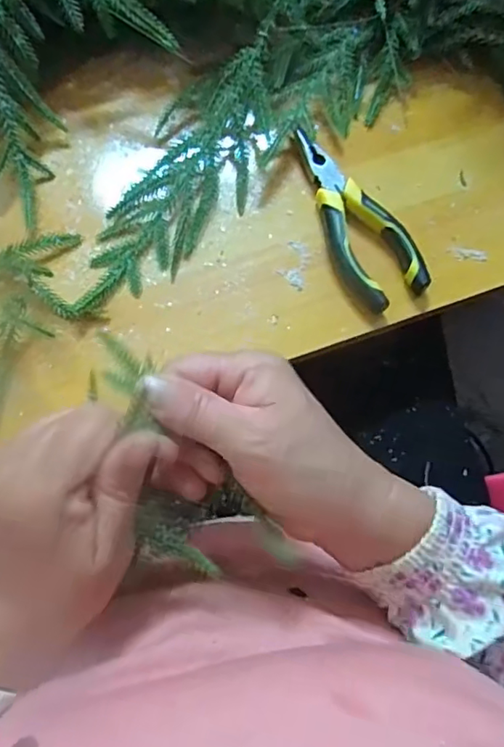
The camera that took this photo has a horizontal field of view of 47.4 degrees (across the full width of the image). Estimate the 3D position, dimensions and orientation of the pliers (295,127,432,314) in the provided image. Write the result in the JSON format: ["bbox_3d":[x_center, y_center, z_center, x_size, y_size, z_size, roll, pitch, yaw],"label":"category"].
[{"bbox_3d":[0.068,-0.108,0.399,0.049,0.016,0.138,-27,73,-11],"label":"pliers"}]

